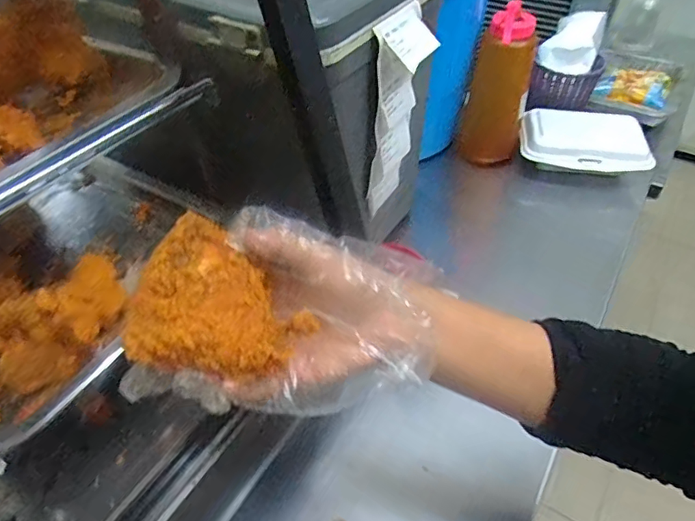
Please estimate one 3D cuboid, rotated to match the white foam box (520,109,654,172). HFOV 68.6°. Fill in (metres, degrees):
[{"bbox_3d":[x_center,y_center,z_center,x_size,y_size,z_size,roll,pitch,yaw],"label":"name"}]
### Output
[{"bbox_3d":[0.360,-0.181,0.770,0.198,0.060,0.106,8,46,8],"label":"white foam box"}]

